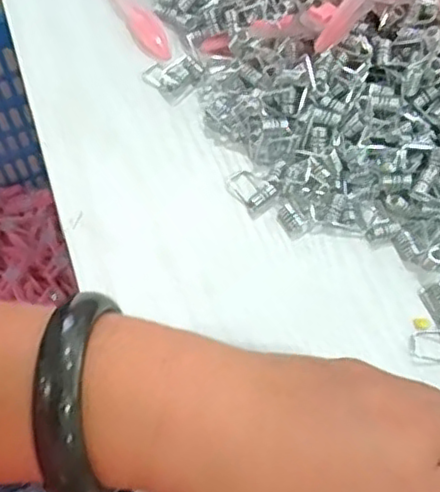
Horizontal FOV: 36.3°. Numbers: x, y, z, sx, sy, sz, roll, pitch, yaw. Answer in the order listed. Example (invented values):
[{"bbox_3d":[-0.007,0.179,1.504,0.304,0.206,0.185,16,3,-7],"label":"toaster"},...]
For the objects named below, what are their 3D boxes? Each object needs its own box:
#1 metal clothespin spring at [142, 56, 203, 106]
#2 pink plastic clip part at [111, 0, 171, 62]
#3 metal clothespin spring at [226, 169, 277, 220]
[{"bbox_3d":[-0.024,-0.091,0.355,0.024,0.006,0.027,-40,74,-19],"label":"metal clothespin spring"},{"bbox_3d":[-0.048,-0.133,0.373,0.016,0.010,0.076,-25,70,-14],"label":"pink plastic clip part"},{"bbox_3d":[0.015,-0.028,0.326,0.017,0.005,0.027,-33,72,-17],"label":"metal clothespin spring"}]

